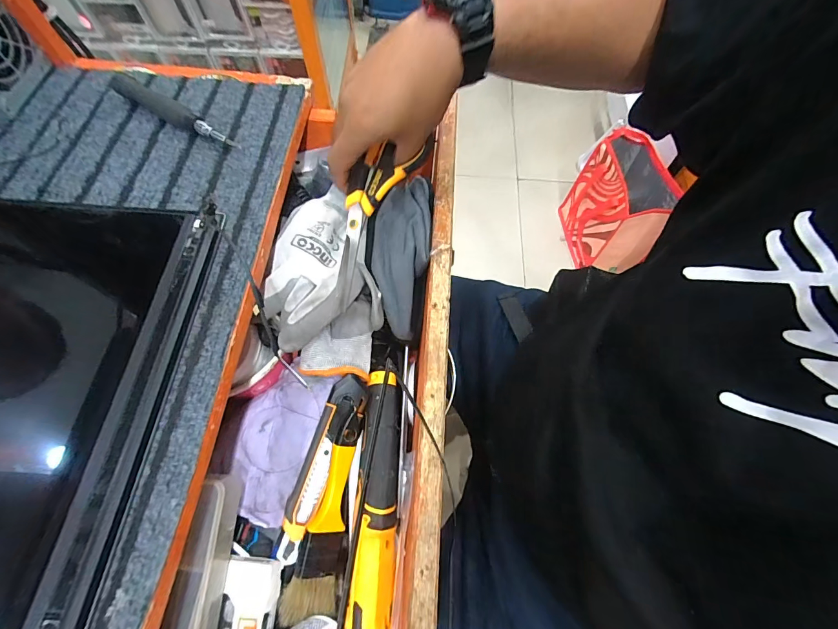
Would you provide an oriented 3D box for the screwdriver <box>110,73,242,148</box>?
[{"bbox_3d":[-0.236,-0.194,0.359,0.142,0.019,0.020,29,67,10],"label":"screwdriver"}]

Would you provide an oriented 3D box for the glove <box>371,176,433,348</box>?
[{"bbox_3d":[-0.018,-0.054,0.374,0.063,0.050,0.157,2,94,-2],"label":"glove"}]

